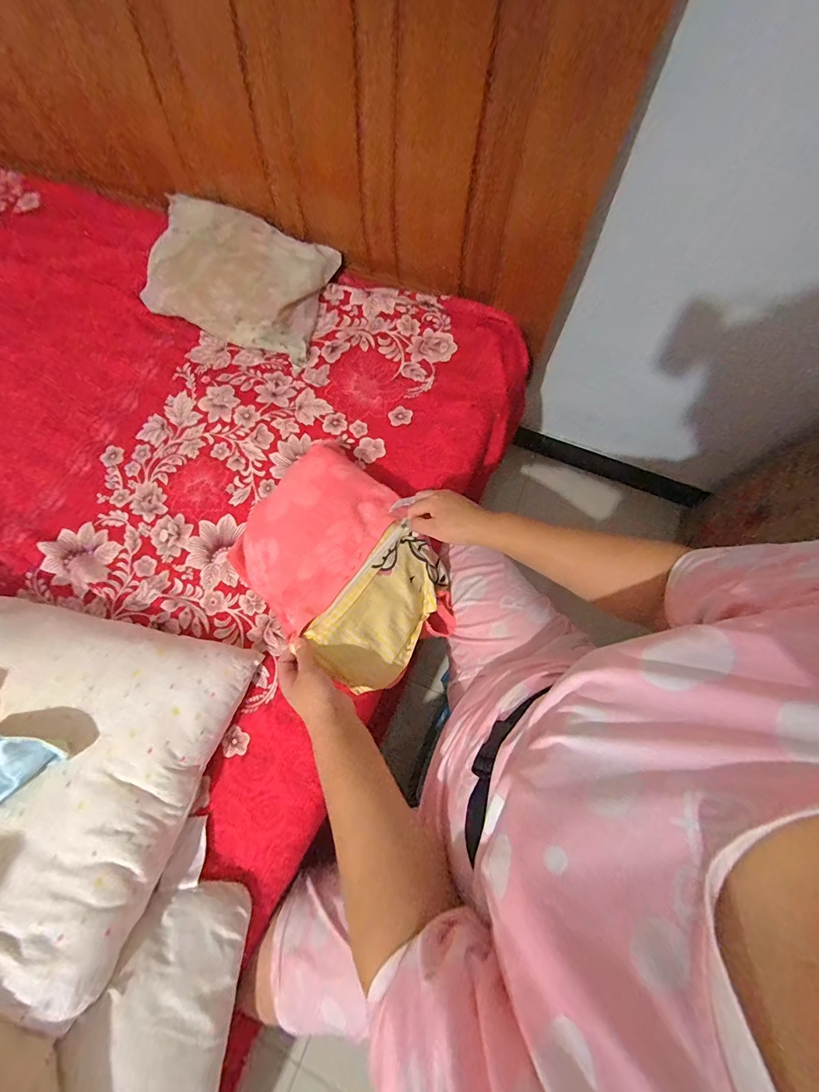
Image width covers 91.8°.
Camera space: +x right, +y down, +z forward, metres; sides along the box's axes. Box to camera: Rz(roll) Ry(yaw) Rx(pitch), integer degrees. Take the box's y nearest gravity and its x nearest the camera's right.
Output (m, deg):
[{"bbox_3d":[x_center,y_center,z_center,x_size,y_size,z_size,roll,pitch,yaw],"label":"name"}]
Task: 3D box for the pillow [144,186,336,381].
[{"bbox_3d":[-0.348,-0.534,0.793,0.369,0.097,0.235,19,73,7],"label":"pillow"}]

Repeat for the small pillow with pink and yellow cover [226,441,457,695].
[{"bbox_3d":[-0.094,0.024,0.598,0.333,0.079,0.247,41,77,13],"label":"small pillow with pink and yellow cover"}]

